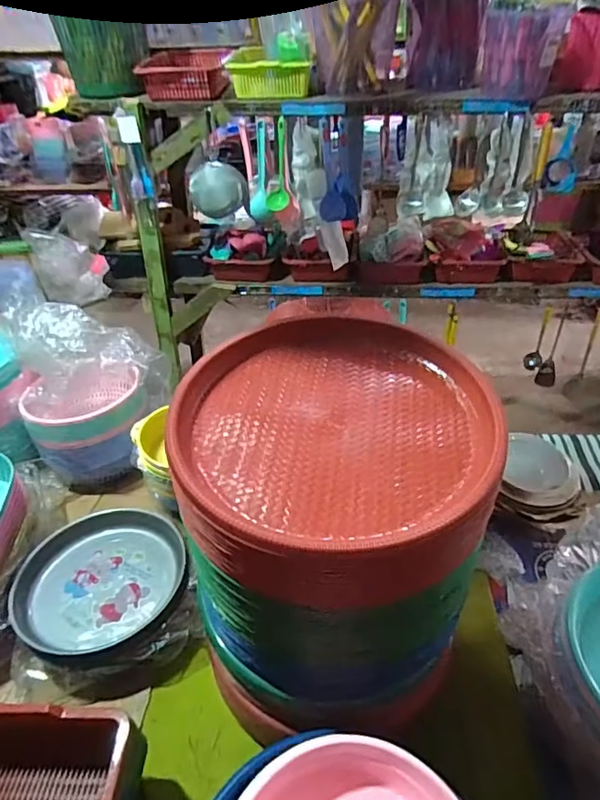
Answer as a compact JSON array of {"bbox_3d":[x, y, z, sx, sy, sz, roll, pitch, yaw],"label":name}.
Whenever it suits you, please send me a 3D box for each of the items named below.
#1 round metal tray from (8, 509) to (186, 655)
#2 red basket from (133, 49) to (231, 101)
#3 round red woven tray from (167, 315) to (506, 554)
[{"bbox_3d":[-0.358,0.309,0.971,0.283,0.048,0.314,-7,39,-4],"label":"round metal tray"},{"bbox_3d":[-0.322,-0.935,1.509,0.238,0.089,0.311,-4,38,-2],"label":"red basket"},{"bbox_3d":[0.041,0.015,0.641,0.362,0.049,0.348,-4,38,-1],"label":"round red woven tray"}]

